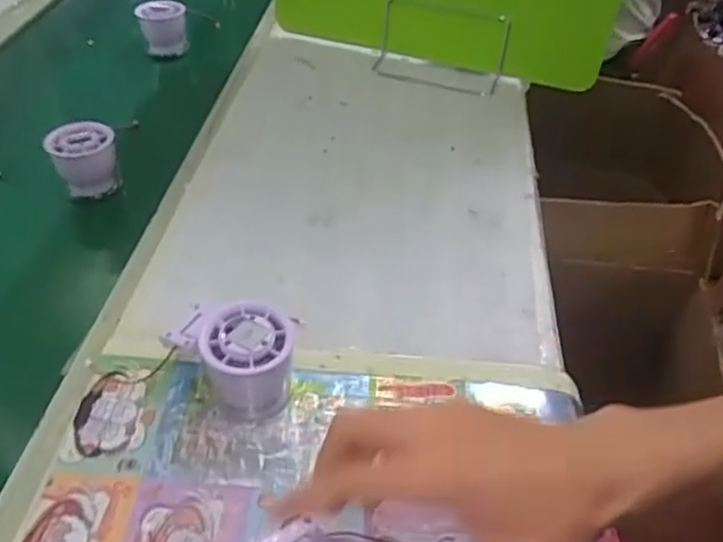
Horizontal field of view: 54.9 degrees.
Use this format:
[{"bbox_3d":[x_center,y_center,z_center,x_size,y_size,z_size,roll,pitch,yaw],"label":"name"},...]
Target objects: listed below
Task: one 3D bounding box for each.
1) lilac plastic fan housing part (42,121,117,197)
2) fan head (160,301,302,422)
[{"bbox_3d":[-0.260,-0.102,0.652,0.060,0.070,0.051,-20,47,-24],"label":"lilac plastic fan housing part"},{"bbox_3d":[-0.086,0.056,0.453,0.082,0.059,0.052,15,43,13],"label":"fan head"}]

